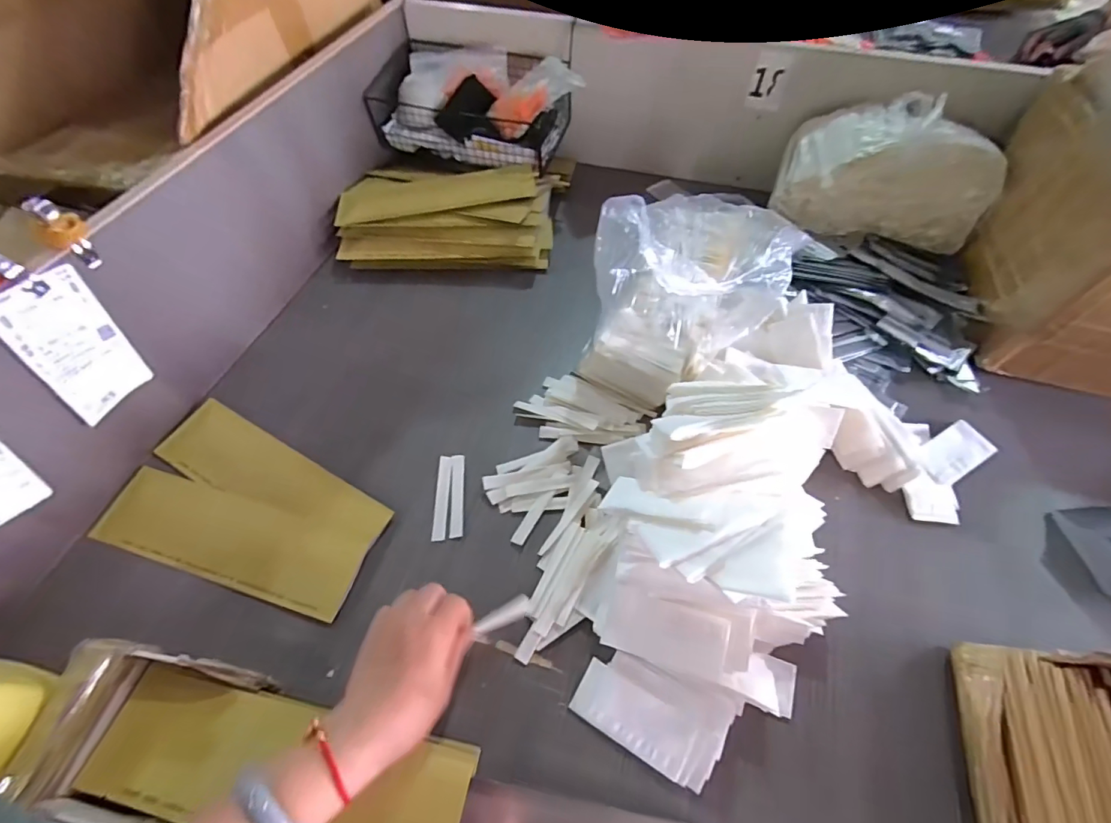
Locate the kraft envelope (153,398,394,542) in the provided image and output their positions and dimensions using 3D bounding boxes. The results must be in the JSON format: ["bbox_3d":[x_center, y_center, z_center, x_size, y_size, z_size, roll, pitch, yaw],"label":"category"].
[{"bbox_3d":[-0.301,0.071,0.499,0.269,0.011,0.076,26,62,16],"label":"kraft envelope"}]

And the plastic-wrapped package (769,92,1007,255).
[{"bbox_3d":[0.449,-0.326,0.656,0.255,0.145,0.104,14,60,9],"label":"plastic-wrapped package"}]

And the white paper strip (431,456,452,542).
[{"bbox_3d":[-0.118,0.088,0.494,0.014,0.004,0.091,-1,58,-1],"label":"white paper strip"}]

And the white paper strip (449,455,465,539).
[{"bbox_3d":[-0.102,0.087,0.497,0.014,0.004,0.091,-2,58,-6],"label":"white paper strip"}]

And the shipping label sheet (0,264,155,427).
[{"bbox_3d":[-0.433,-0.058,0.434,0.006,0.132,0.077,10,46,6],"label":"shipping label sheet"}]

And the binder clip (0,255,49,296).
[{"bbox_3d":[-0.438,-0.115,0.376,0.019,0.056,0.017,25,61,15],"label":"binder clip"}]

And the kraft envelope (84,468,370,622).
[{"bbox_3d":[-0.322,0.125,0.471,0.273,0.011,0.080,14,57,10],"label":"kraft envelope"}]

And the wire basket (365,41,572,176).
[{"bbox_3d":[-0.116,-0.464,0.721,0.288,0.101,0.150,16,59,10],"label":"wire basket"}]

